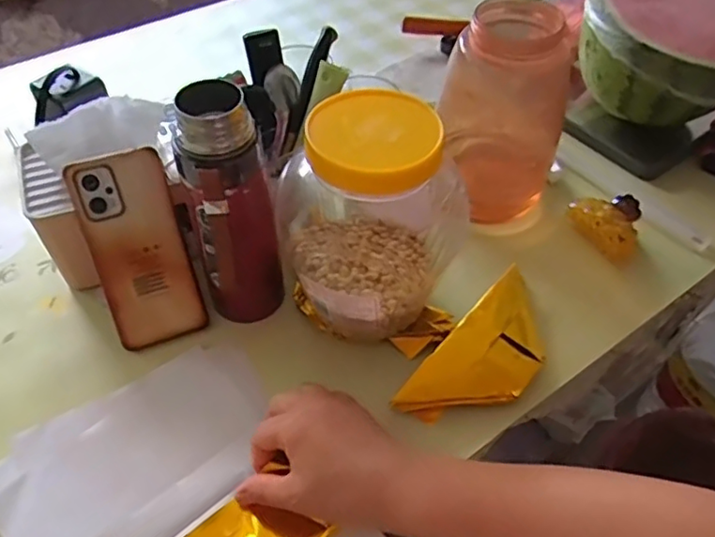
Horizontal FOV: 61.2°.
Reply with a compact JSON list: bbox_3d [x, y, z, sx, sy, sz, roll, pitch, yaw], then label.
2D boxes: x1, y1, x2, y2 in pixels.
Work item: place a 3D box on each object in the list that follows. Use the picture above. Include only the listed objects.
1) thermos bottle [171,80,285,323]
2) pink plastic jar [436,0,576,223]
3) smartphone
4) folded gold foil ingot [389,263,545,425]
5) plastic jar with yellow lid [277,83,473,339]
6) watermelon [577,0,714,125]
[{"bbox_3d":[-0.096,-0.036,0.476,0.067,0.210,0.061,-9,51,-9],"label":"thermos bottle"},{"bbox_3d":[0.137,-0.138,0.578,0.111,0.196,0.088,14,51,10],"label":"pink plastic jar"},{"bbox_3d":[-0.184,-0.015,0.513,0.076,0.162,0.011,-18,15,-16],"label":"smartphone"},{"bbox_3d":[0.115,0.070,0.514,0.073,0.023,0.176,32,56,23],"label":"folded gold foil ingot"},{"bbox_3d":[0.006,-0.034,0.492,0.131,0.194,0.130,1,50,-1],"label":"plastic jar with yellow lid"},{"bbox_3d":[0.344,-0.230,0.686,0.204,0.160,0.164,27,54,20],"label":"watermelon"}]

